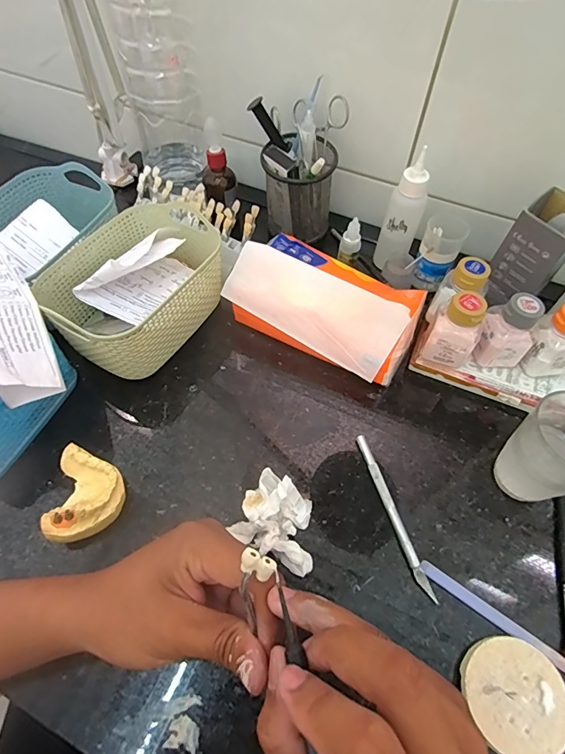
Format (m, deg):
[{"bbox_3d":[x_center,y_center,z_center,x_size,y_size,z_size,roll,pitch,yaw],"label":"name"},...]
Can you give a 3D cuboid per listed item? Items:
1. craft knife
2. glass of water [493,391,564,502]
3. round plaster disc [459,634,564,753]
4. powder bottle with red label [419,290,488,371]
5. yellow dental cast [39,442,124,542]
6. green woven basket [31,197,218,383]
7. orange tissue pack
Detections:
[{"bbox_3d":[0.091,0.113,0.354,0.009,0.009,0.138,-14,59,-10],"label":"craft knife"},{"bbox_3d":[0.214,0.065,0.338,0.063,0.095,0.058,1,57,-1],"label":"glass of water"},{"bbox_3d":[0.158,0.214,0.286,0.064,0.014,0.067,1,57,-1],"label":"round plaster disc"},{"bbox_3d":[0.159,-0.043,0.391,0.042,0.069,0.034,25,61,14],"label":"powder bottle with red label"},{"bbox_3d":[-0.155,0.095,0.345,0.053,0.031,0.072,1,57,-1],"label":"yellow dental cast"},{"bbox_3d":[-0.140,-0.086,0.430,0.118,0.085,0.171,26,60,15],"label":"green woven basket"},{"bbox_3d":[0.044,-0.076,0.430,0.182,0.082,0.108,28,61,16],"label":"orange tissue pack"}]

